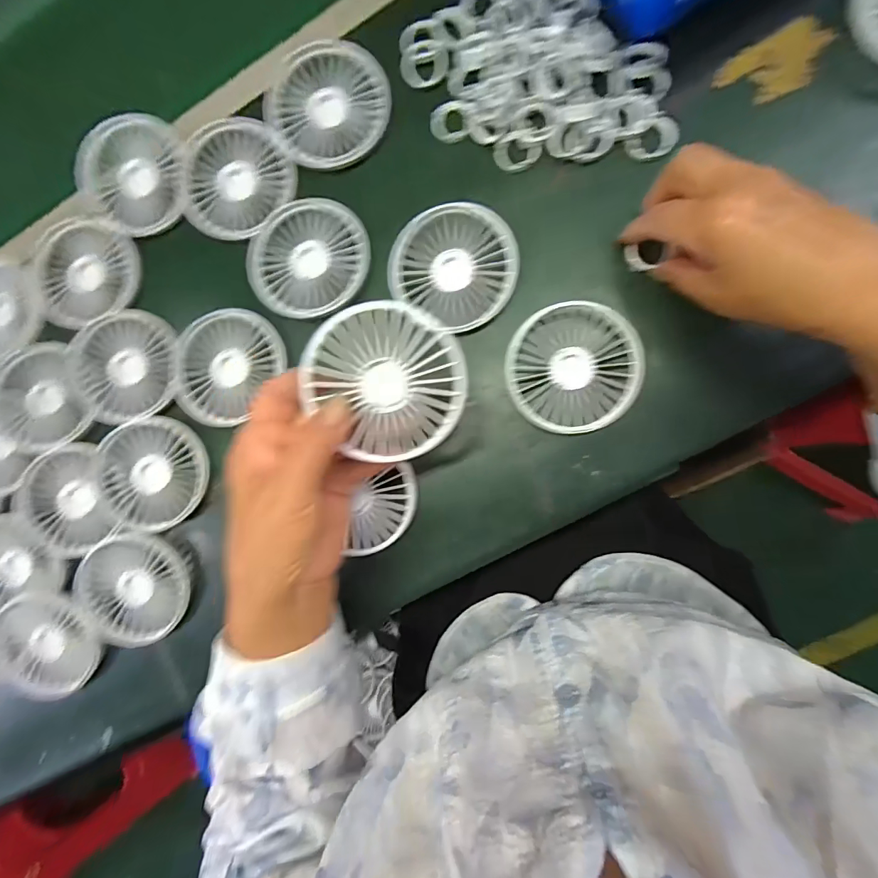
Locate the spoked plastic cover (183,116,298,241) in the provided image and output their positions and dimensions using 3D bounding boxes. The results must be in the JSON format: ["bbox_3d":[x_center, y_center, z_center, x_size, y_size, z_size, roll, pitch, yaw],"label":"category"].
[{"bbox_3d":[-0.154,-0.203,0.340,0.086,0.010,0.086,6,90,9],"label":"spoked plastic cover"}]

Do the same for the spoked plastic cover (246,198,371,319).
[{"bbox_3d":[-0.097,-0.136,0.328,0.089,0.011,0.088,-6,88,9],"label":"spoked plastic cover"}]

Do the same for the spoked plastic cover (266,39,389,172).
[{"bbox_3d":[-0.084,-0.251,0.329,0.086,0.008,0.091,-35,84,7],"label":"spoked plastic cover"}]

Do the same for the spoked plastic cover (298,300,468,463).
[{"bbox_3d":[-0.029,-0.030,0.240,0.085,0.005,0.083,-5,103,-7],"label":"spoked plastic cover"}]

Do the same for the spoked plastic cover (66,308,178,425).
[{"bbox_3d":[-0.255,-0.060,0.359,0.087,0.020,0.087,-40,84,7],"label":"spoked plastic cover"}]

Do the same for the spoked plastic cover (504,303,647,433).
[{"bbox_3d":[0.092,-0.048,0.303,0.087,0.022,0.084,-11,88,9],"label":"spoked plastic cover"}]

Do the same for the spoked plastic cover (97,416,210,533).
[{"bbox_3d":[-0.230,0.028,0.353,0.086,0.017,0.088,-4,89,9],"label":"spoked plastic cover"}]

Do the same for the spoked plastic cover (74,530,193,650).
[{"bbox_3d":[-0.247,0.120,0.356,0.086,0.016,0.088,-45,83,6],"label":"spoked plastic cover"}]

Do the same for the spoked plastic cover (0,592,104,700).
[{"bbox_3d":[-0.327,0.171,0.361,0.106,0.012,0.086,-20,86,9],"label":"spoked plastic cover"}]

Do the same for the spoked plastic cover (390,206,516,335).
[{"bbox_3d":[0.011,-0.124,0.311,0.088,0.011,0.078,34,95,8],"label":"spoked plastic cover"}]

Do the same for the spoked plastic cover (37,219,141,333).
[{"bbox_3d":[-0.291,-0.138,0.368,0.090,0.024,0.086,-8,88,9],"label":"spoked plastic cover"}]

